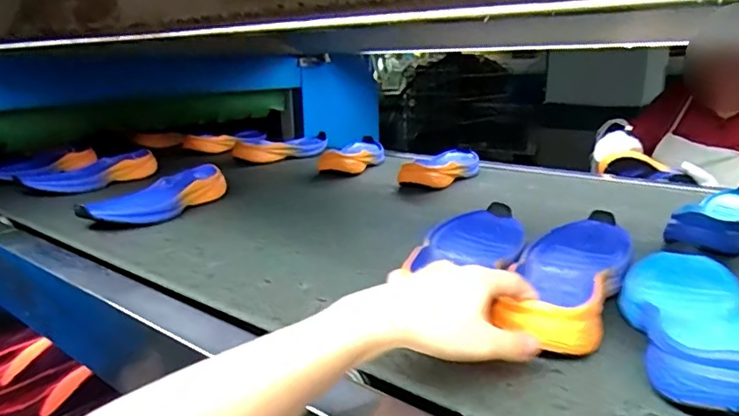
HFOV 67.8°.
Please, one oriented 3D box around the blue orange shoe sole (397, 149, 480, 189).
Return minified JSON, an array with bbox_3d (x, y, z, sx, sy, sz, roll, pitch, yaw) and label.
[{"bbox_3d":[0.125,-0.073,0.950,0.099,0.040,0.235,5,17,23],"label":"blue orange shoe sole"}]

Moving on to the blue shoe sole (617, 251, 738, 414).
[{"bbox_3d":[0.241,0.078,0.413,0.088,0.040,0.221,5,17,23],"label":"blue shoe sole"}]

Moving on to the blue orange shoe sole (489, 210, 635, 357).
[{"bbox_3d":[0.179,0.058,0.484,0.080,0.037,0.236,5,18,23],"label":"blue orange shoe sole"}]

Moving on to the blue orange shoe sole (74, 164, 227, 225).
[{"bbox_3d":[-0.284,-0.016,0.756,0.077,0.038,0.218,6,17,25],"label":"blue orange shoe sole"}]

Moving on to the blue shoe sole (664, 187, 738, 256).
[{"bbox_3d":[0.424,0.010,0.645,0.085,0.038,0.205,13,21,42],"label":"blue shoe sole"}]

